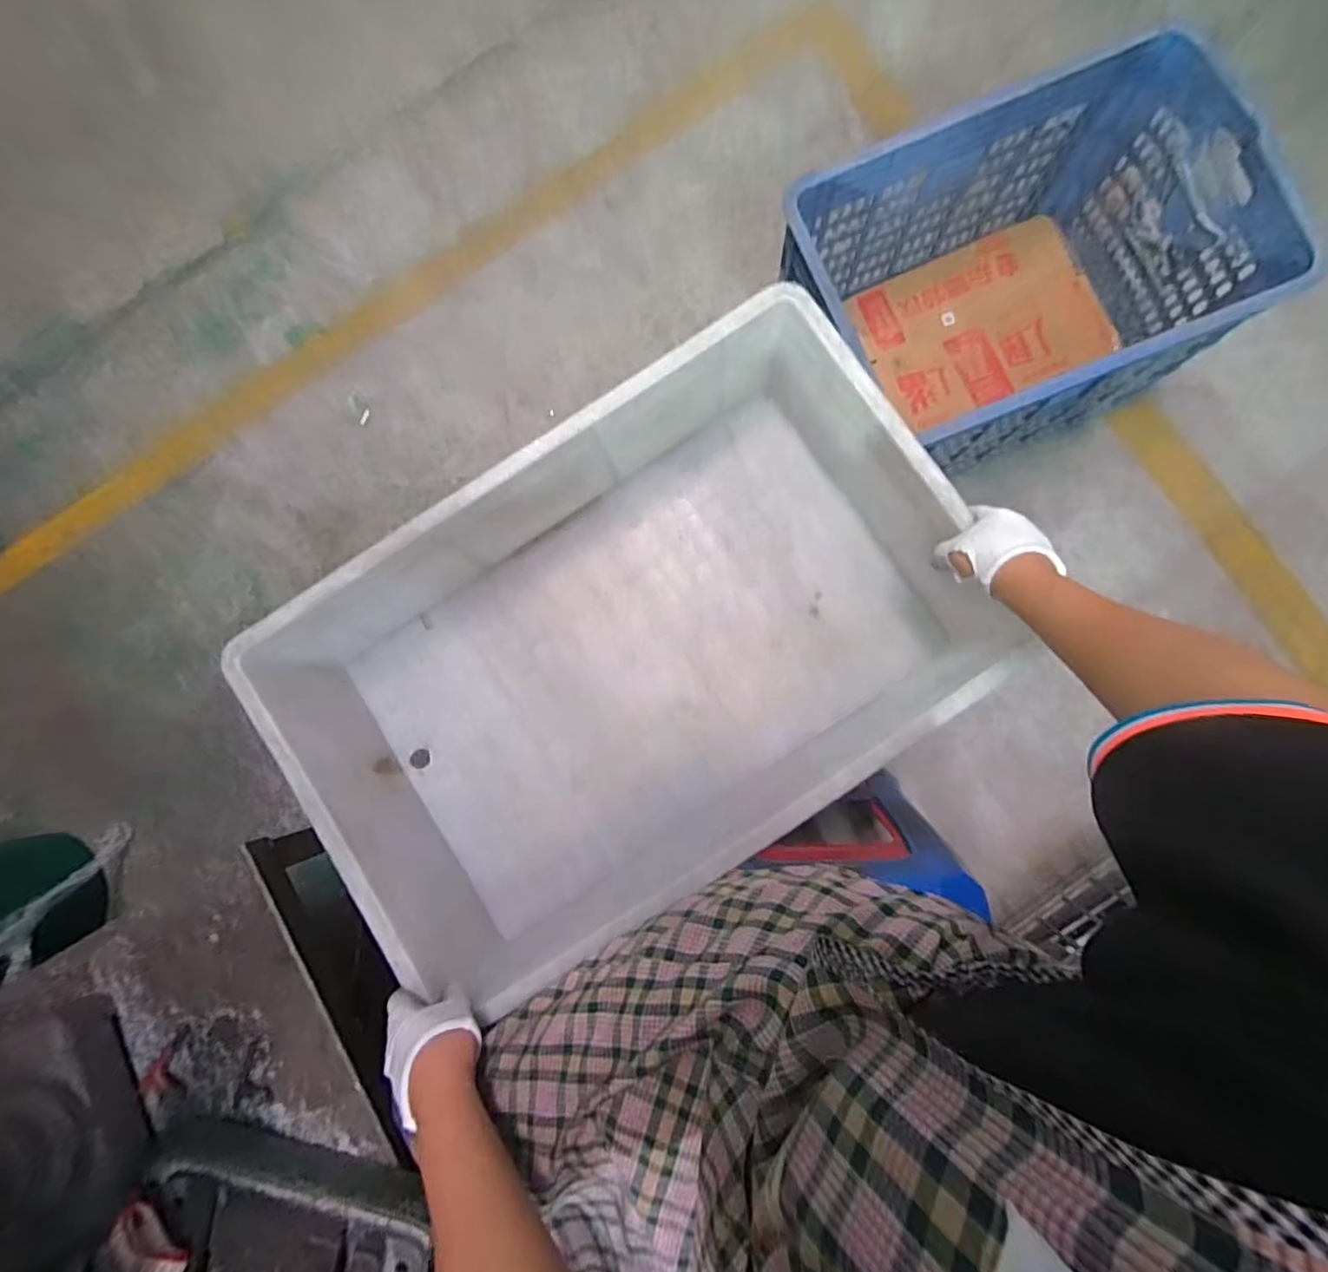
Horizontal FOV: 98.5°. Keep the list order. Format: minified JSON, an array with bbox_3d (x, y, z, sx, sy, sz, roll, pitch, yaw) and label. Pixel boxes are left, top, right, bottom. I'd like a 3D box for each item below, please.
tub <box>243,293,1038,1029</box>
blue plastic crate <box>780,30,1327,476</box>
[{"bbox_3d":[-0.034,0.022,0.650,0.695,0.190,0.453,-34,84,1],"label":"tub"},{"bbox_3d":[0.541,-0.547,0.956,0.627,0.337,0.432,-22,84,2],"label":"blue plastic crate"}]

